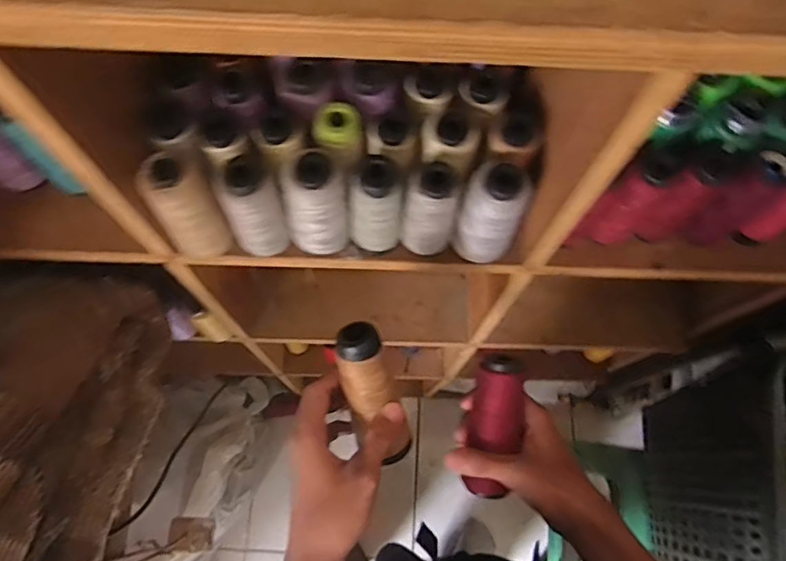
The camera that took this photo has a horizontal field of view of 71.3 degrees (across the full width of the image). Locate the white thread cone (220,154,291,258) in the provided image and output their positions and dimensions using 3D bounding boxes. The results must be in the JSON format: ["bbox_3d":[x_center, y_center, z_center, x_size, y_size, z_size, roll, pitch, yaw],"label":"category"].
[{"bbox_3d":[-0.117,-0.058,0.457,0.045,0.101,0.045,-17,73,-8],"label":"white thread cone"}]

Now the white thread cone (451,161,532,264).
[{"bbox_3d":[0.081,-0.055,0.459,0.051,0.104,0.044,27,72,7],"label":"white thread cone"}]

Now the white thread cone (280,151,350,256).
[{"bbox_3d":[-0.065,-0.062,0.459,0.049,0.102,0.047,-15,72,-7],"label":"white thread cone"}]

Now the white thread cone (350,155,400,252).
[{"bbox_3d":[-0.015,-0.059,0.452,0.039,0.099,0.034,-5,72,-4],"label":"white thread cone"}]

